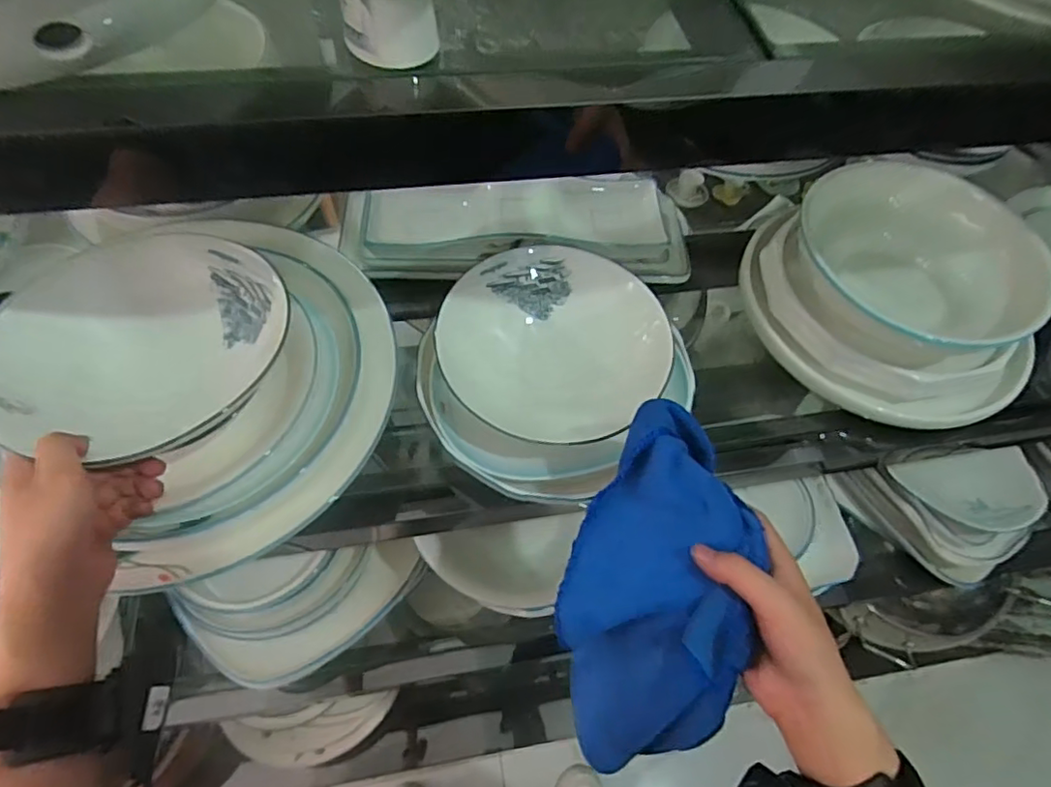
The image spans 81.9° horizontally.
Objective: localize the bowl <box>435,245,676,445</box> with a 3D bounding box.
[{"bbox_3d":[0.027,-0.042,0.594,0.208,0.062,0.207,2,59,-3],"label":"bowl"}]

